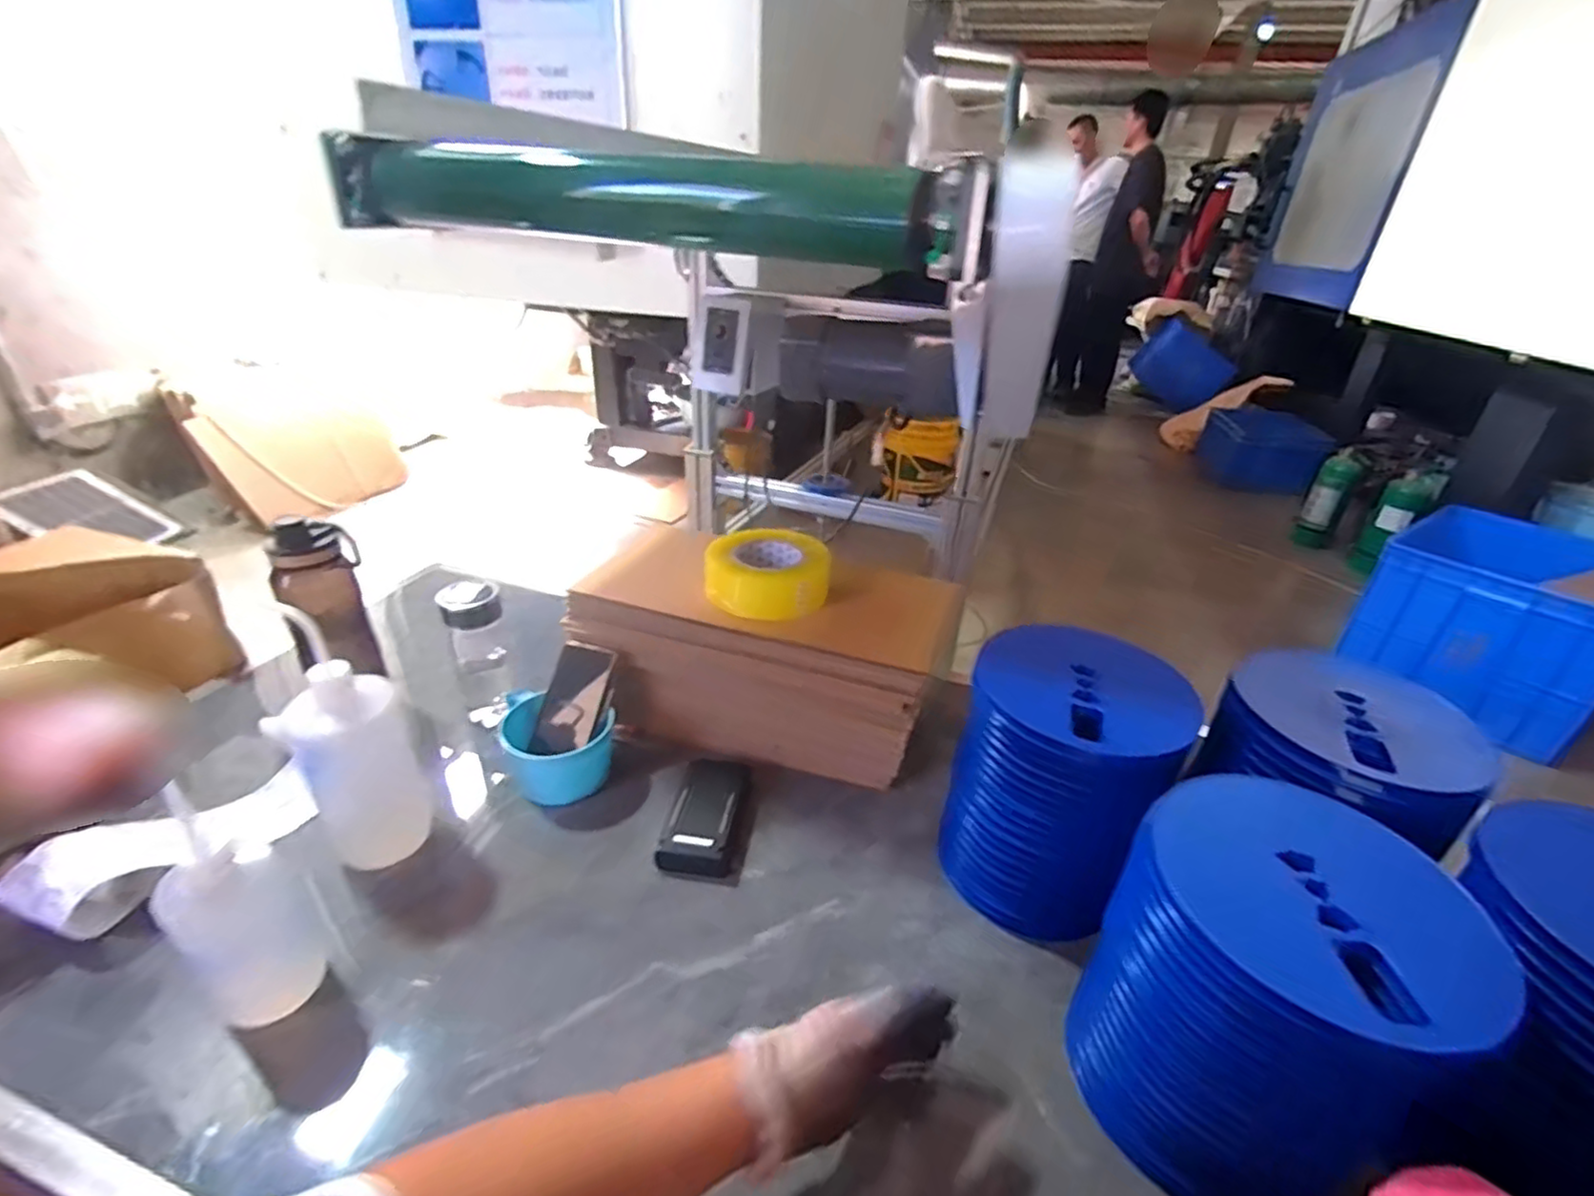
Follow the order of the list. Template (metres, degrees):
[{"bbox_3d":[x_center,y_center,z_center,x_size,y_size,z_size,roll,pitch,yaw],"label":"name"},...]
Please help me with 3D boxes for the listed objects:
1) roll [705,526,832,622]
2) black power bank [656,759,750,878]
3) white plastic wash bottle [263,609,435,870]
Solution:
[{"bbox_3d":[-0.033,-0.028,0.766,0.136,0.053,0.136,3,29,-1],"label":"roll"},{"bbox_3d":[-0.093,0.223,0.698,0.067,0.036,0.136,6,29,4],"label":"black power bank"},{"bbox_3d":[-0.402,0.140,0.613,0.093,0.205,0.082,-18,36,-33],"label":"white plastic wash bottle"}]

